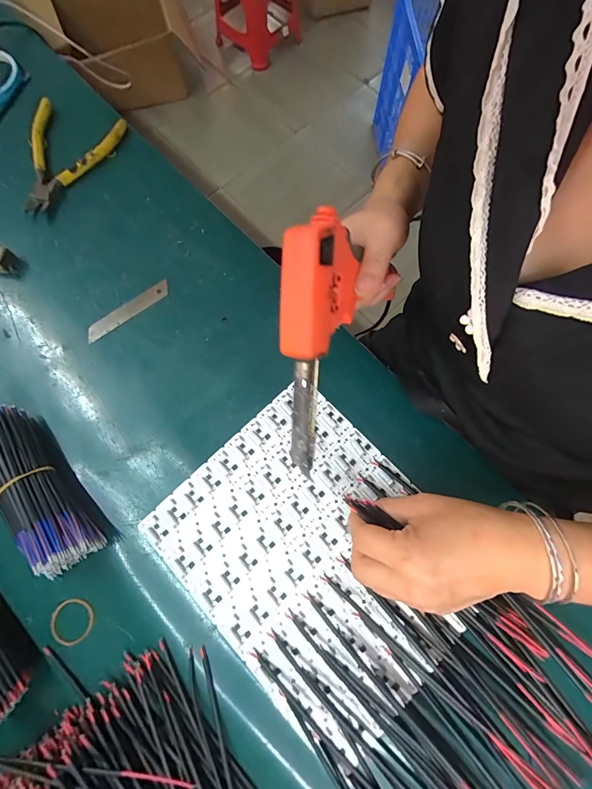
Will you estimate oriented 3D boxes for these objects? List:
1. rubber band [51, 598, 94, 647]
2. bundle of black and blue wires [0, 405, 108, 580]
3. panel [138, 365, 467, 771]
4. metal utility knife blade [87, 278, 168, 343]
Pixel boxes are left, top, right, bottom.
[{"bbox_3d":[-0.180,0.183,0.279,0.033,0.004,0.033,0,74,-1],"label":"rubber band"},{"bbox_3d":[-0.221,0.075,0.283,0.050,0.040,0.152,-37,78,-10],"label":"bundle of black and blue wires"},{"bbox_3d":[0.018,0.129,0.293,0.195,0.009,0.240,-43,79,-11],"label":"panel"},{"bbox_3d":[-0.169,-0.085,0.350,0.093,0.004,0.017,-38,88,-10],"label":"metal utility knife blade"}]

